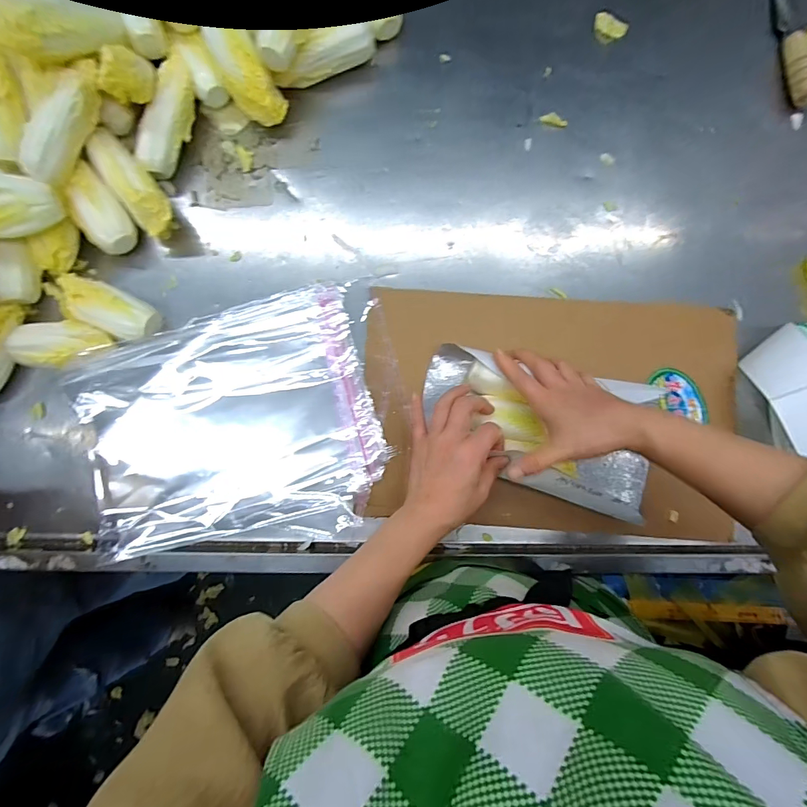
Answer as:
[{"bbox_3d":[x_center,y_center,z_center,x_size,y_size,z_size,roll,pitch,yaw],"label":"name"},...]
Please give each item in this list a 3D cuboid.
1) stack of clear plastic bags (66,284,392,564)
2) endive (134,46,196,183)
[{"bbox_3d":[-0.195,0.029,0.463,0.317,0.030,0.270,-16,85,-1],"label":"stack of clear plastic bags"},{"bbox_3d":[-0.274,-0.333,0.486,0.045,0.044,0.136,17,86,2],"label":"endive"}]

